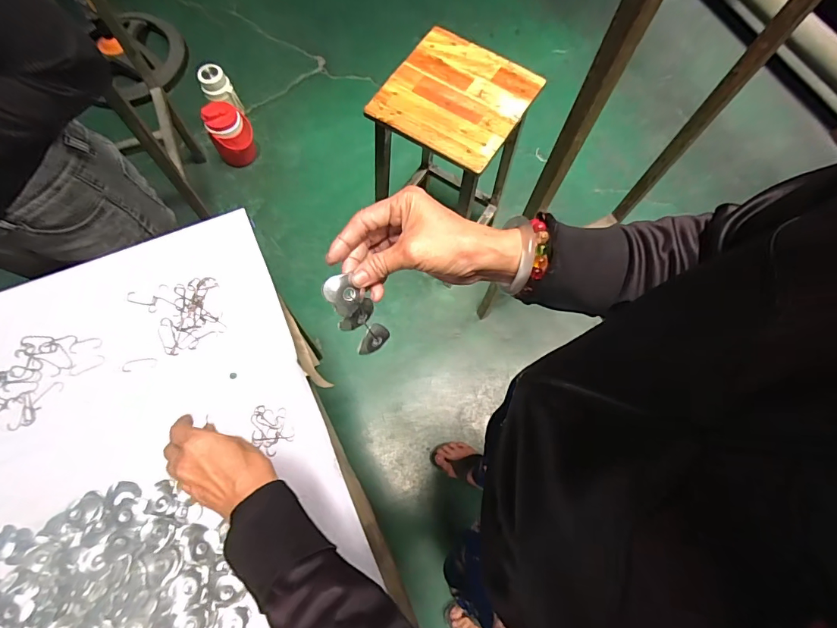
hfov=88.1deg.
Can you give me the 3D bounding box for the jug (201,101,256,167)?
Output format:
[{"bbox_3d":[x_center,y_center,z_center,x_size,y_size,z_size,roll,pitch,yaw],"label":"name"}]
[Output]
[{"bbox_3d":[-0.640,-0.612,1.487,0.140,0.187,0.123,-31,75,-11],"label":"jug"}]

